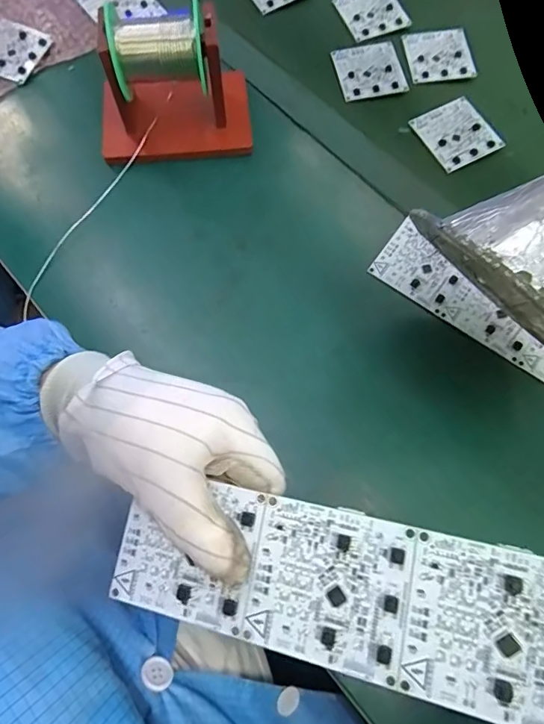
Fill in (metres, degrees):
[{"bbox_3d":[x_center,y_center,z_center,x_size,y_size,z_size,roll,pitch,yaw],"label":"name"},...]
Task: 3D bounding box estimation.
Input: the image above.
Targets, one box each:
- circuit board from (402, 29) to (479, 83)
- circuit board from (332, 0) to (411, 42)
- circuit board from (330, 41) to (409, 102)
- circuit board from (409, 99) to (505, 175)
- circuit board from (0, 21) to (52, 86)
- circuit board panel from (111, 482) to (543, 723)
[{"bbox_3d":[0.182,-0.337,0.486,0.069,0.005,0.074,-8,72,0],"label":"circuit board"},{"bbox_3d":[0.113,-0.404,0.506,0.067,0.008,0.071,-25,72,-10],"label":"circuit board"},{"bbox_3d":[0.104,-0.313,0.473,0.067,0.010,0.073,-10,70,-5],"label":"circuit board"},{"bbox_3d":[0.186,-0.230,0.445,0.068,0.005,0.073,-25,72,-10],"label":"circuit board"},{"bbox_3d":[-0.276,-0.326,0.463,0.070,0.010,0.065,20,70,6],"label":"circuit board"},{"bbox_3d":[0.026,0.102,0.202,0.207,0.004,0.066,8,79,15],"label":"circuit board panel"}]

